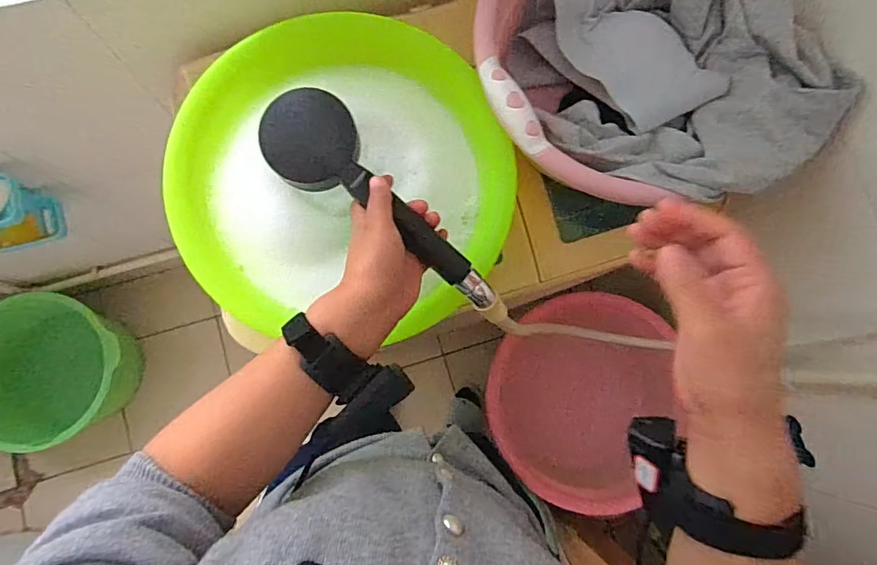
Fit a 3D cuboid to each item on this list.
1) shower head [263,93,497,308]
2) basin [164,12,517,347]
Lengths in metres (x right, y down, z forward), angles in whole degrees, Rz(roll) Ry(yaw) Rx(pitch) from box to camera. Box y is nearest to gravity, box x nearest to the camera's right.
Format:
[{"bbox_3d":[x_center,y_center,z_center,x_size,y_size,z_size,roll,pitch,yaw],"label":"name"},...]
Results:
[{"bbox_3d":[-0.050,-0.076,0.456,0.269,0.041,0.090,41,83,2],"label":"shower head"},{"bbox_3d":[-0.098,-0.120,0.557,0.366,0.116,0.339,1,83,-3],"label":"basin"}]

